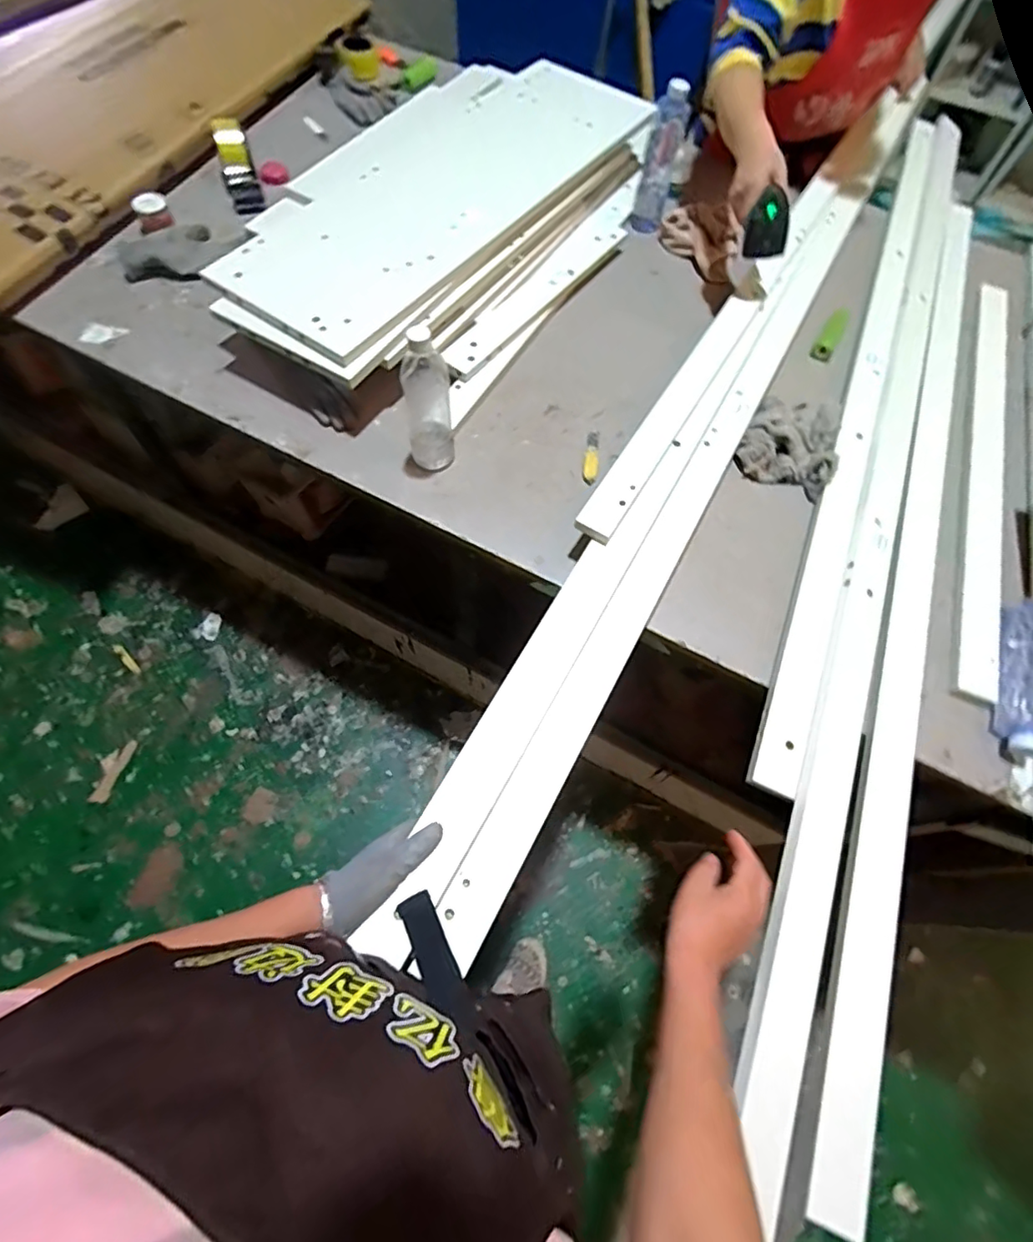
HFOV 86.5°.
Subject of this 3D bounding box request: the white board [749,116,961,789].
[{"bbox_3d":[0.626,-0.453,0.942,0.083,0.039,1.581,24,66,8],"label":"white board"}]

